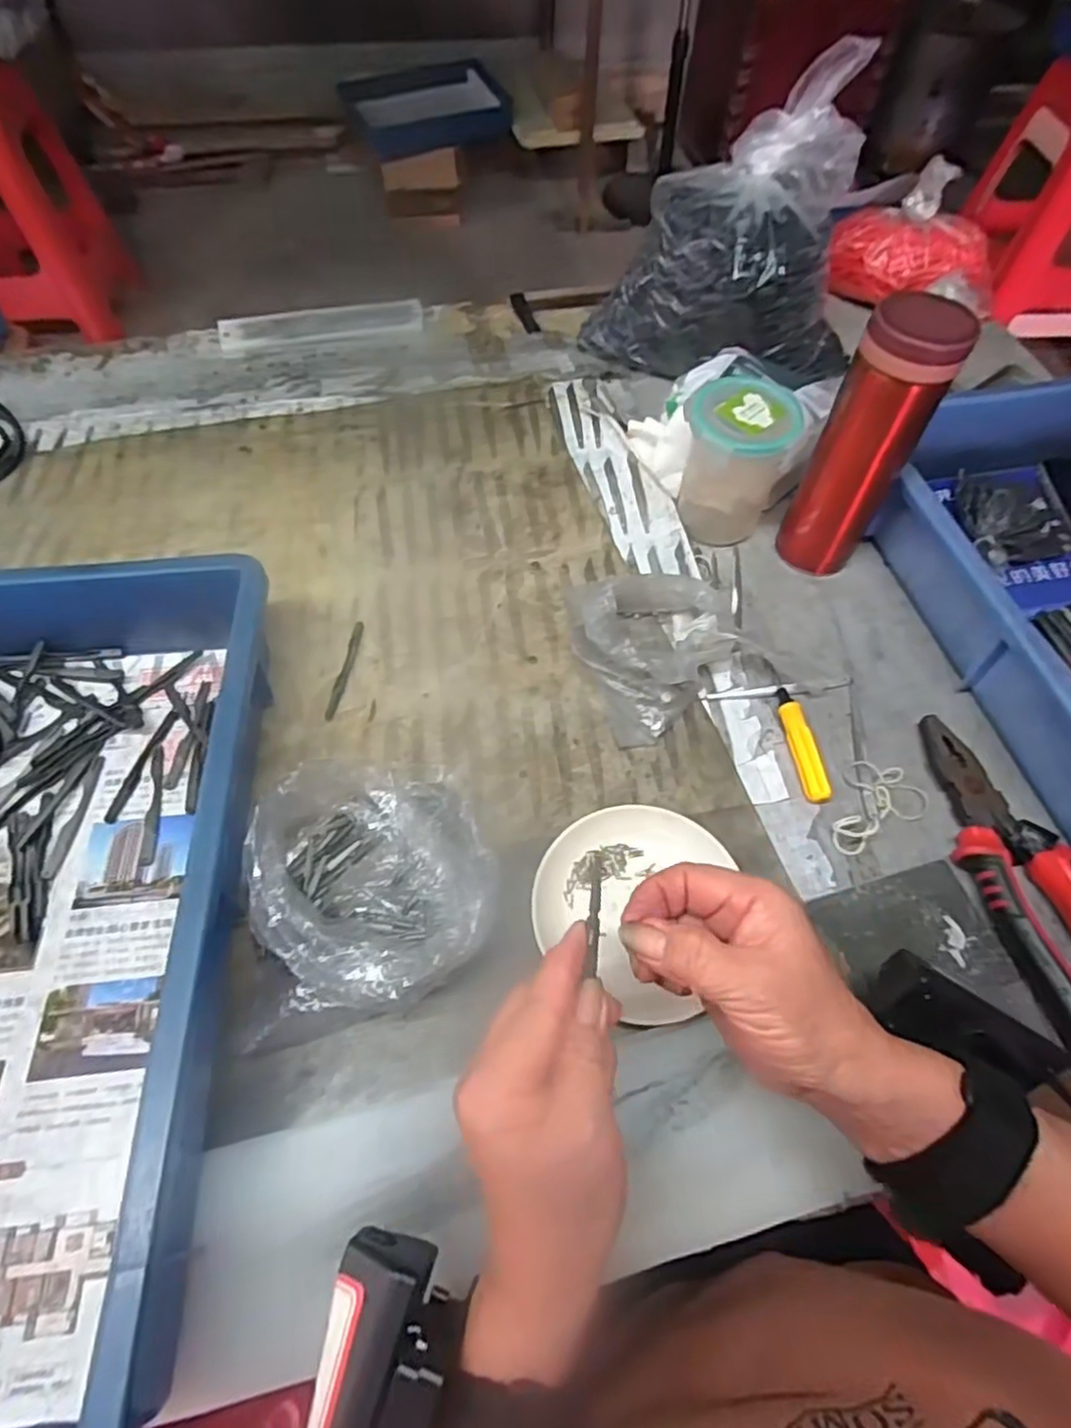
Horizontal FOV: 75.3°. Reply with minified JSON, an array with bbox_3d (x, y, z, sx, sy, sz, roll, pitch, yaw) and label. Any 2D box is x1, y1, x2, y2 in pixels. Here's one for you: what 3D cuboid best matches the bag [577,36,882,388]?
[{"bbox_3d":[0.172,-0.406,0.598,0.164,0.196,0.184,-39,67,-21],"label":"bag"}]

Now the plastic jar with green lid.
[{"bbox_3d":[0.148,-0.183,0.526,0.072,0.104,0.072,1,59,-1],"label":"plastic jar with green lid"}]

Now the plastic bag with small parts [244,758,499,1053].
[{"bbox_3d":[-0.089,0.089,0.378,0.130,0.060,0.138,-17,61,-11],"label":"plastic bag with small parts"}]

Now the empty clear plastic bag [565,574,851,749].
[{"bbox_3d":[0.112,-0.059,0.483,0.168,0.043,0.127,-16,61,-11],"label":"empty clear plastic bag"}]

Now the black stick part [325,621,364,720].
[{"bbox_3d":[-0.131,-0.032,0.481,0.008,0.004,0.081,7,59,3],"label":"black stick part"}]

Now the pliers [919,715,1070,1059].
[{"bbox_3d":[0.300,0.096,0.406,0.075,0.027,0.216,-5,60,-4],"label":"pliers"}]

